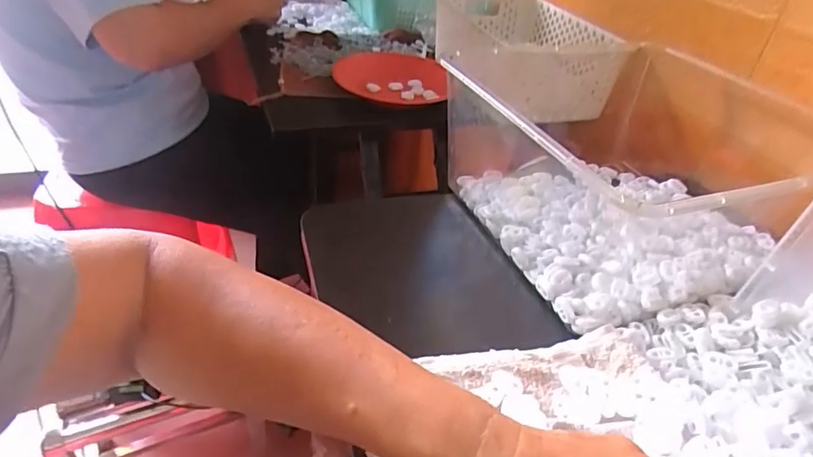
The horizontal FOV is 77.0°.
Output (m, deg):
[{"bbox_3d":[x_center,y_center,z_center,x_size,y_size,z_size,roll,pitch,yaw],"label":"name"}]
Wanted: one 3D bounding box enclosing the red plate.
[{"bbox_3d":[-0.025,-0.232,0.785,0.169,0.024,0.176,4,36,-3],"label":"red plate"}]

